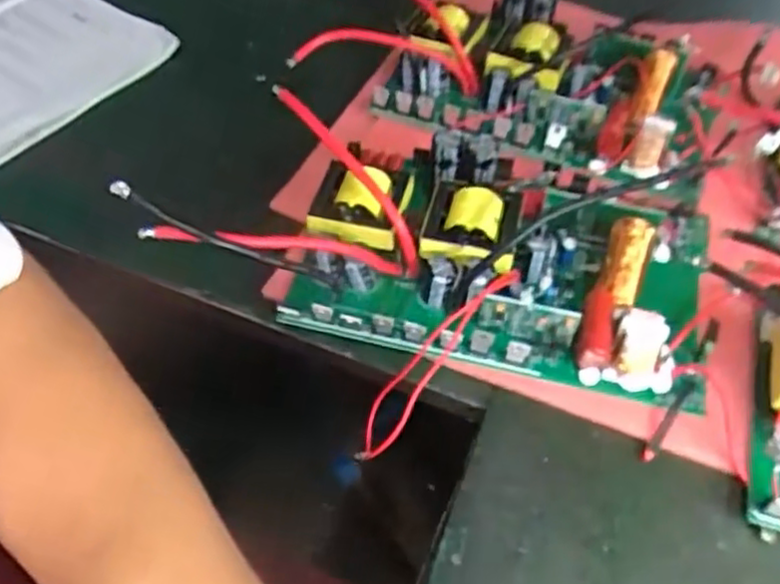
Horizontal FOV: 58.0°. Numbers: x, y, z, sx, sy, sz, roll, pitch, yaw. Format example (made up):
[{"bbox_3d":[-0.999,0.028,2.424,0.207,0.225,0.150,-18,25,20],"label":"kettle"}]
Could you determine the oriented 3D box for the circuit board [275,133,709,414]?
[{"bbox_3d":[0.061,-0.023,0.371,0.216,0.047,0.139,10,53,6],"label":"circuit board"}]

